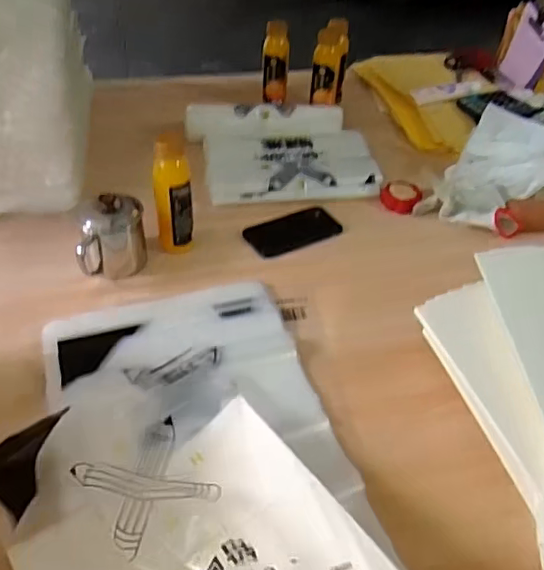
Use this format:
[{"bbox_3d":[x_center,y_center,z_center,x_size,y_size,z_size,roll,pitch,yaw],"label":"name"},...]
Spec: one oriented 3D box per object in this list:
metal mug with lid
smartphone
[{"bbox_3d":[-0.222,-0.066,0.801,0.089,0.116,0.092,-7,44,-11],"label":"metal mug with lid"},{"bbox_3d":[0.036,-0.084,0.902,0.148,0.013,0.085,-23,49,-25],"label":"smartphone"}]

